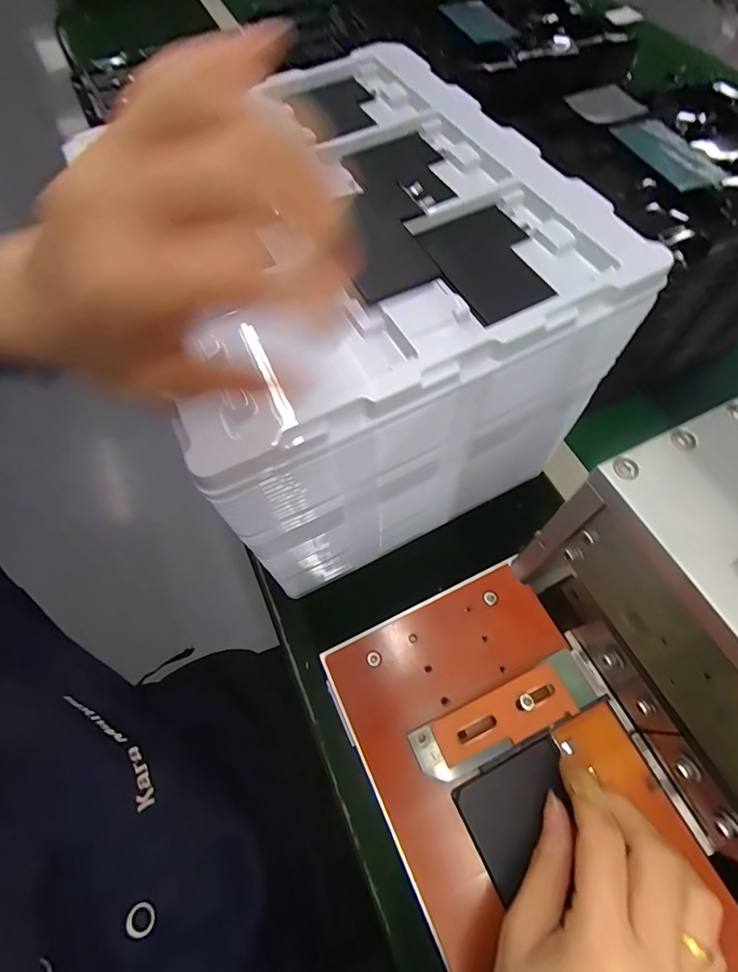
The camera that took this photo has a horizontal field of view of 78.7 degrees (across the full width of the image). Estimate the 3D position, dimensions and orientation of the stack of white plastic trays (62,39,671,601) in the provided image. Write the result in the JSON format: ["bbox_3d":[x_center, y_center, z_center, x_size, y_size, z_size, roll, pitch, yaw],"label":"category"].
[{"bbox_3d":[-0.018,-0.130,0.375,0.270,0.218,0.304,-25,66,-10],"label":"stack of white plastic trays"}]

